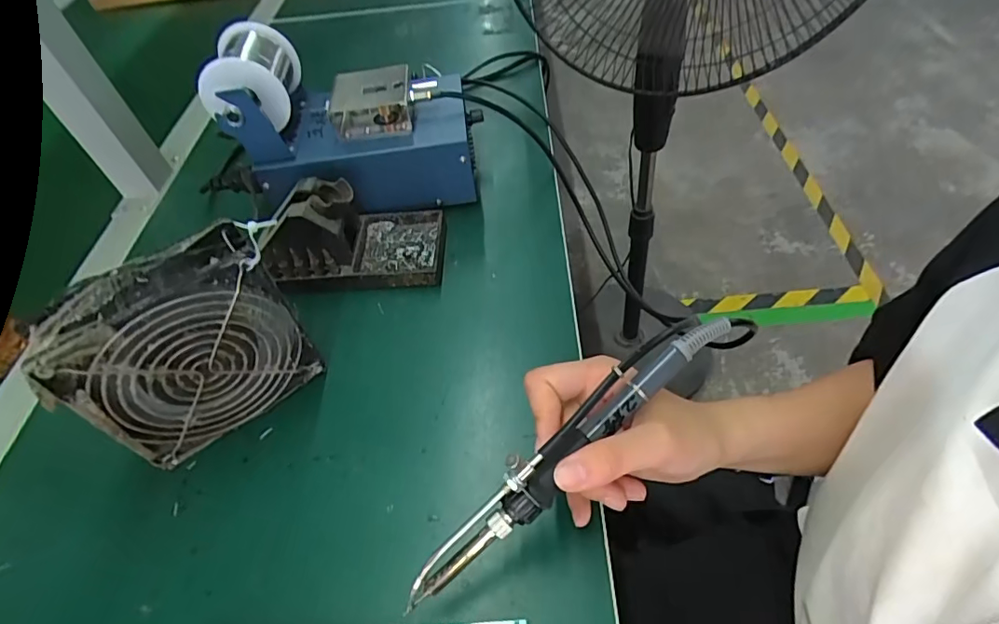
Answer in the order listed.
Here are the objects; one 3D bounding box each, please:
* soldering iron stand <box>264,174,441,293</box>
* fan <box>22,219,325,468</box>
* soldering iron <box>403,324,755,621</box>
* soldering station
[{"bbox_3d":[-0.117,-0.067,0.421,0.134,0.069,0.076,-3,51,2],"label":"soldering iron stand"},{"bbox_3d":[-0.185,0.024,0.322,0.121,0.122,0.043,-33,56,-20],"label":"fan"},{"bbox_3d":[0.040,0.065,0.258,0.213,0.036,0.023,-40,57,-6],"label":"soldering iron"},{"bbox_3d":[-0.126,-0.162,0.461,0.201,0.131,0.118,-7,51,-1],"label":"soldering station"}]

